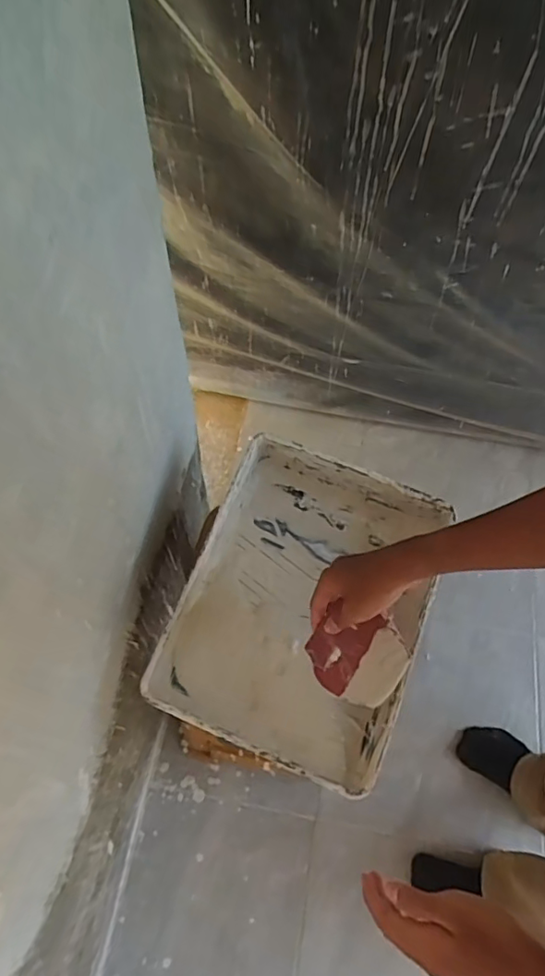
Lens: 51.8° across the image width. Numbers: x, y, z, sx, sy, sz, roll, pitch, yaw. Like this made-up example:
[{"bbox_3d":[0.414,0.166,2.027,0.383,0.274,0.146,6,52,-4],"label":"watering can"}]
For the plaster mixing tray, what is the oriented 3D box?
[{"bbox_3d":[0.043,0.137,0.681,0.275,0.082,0.352,20,64,9],"label":"plaster mixing tray"}]

